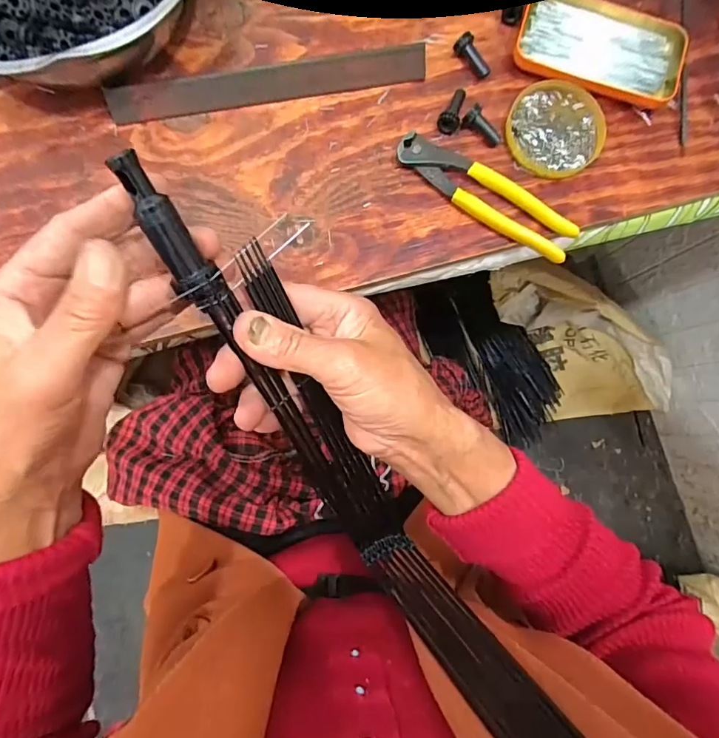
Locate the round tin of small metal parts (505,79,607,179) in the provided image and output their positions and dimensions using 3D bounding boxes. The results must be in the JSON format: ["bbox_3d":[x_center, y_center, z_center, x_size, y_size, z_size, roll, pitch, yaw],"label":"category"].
[{"bbox_3d":[0.170,-0.209,0.404,0.082,0.010,0.084,0,81,-3],"label":"round tin of small metal parts"}]

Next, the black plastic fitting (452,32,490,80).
[{"bbox_3d":[0.099,-0.272,0.406,0.012,0.013,0.039,-41,98,-9],"label":"black plastic fitting"}]

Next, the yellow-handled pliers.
[{"bbox_3d":[0.105,-0.145,0.390,0.163,0.013,0.040,32,80,2],"label":"yellow-handled pliers"}]

